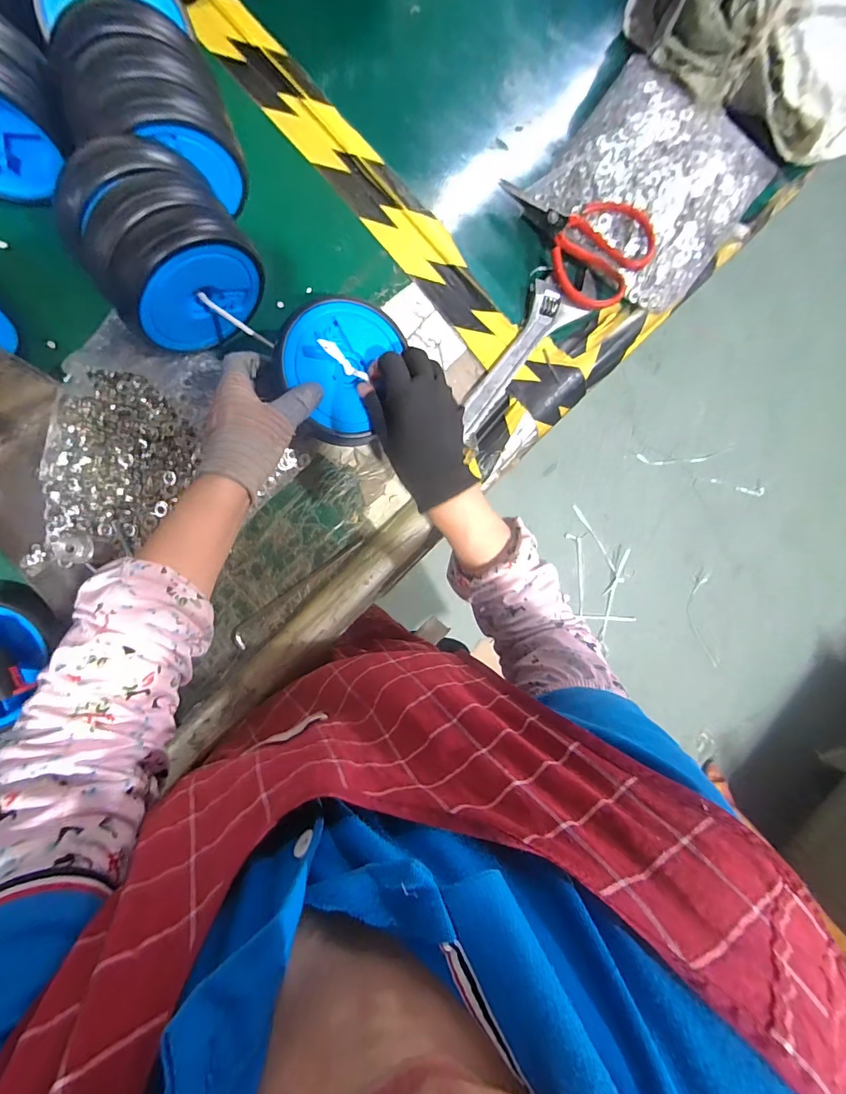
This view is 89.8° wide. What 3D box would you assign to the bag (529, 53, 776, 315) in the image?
[{"bbox_3d":[0.282,-0.434,0.503,0.233,0.058,0.231,38,83,-5],"label":"bag"}]

